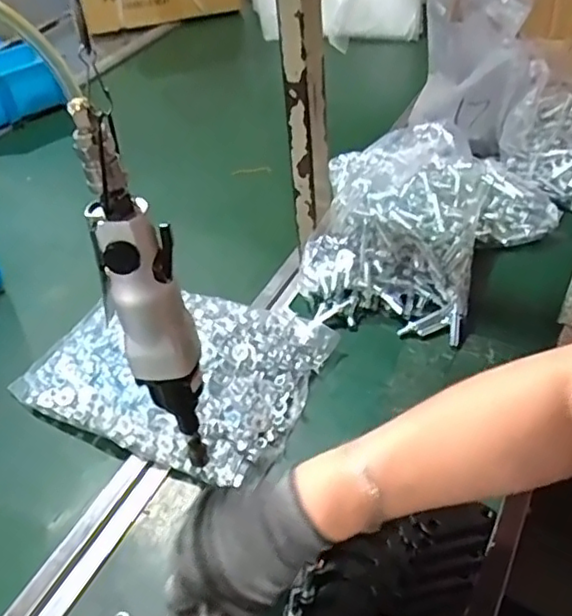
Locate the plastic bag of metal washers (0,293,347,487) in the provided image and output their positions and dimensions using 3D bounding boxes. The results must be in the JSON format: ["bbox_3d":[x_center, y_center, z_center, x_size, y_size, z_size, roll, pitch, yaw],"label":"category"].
[{"bbox_3d":[-0.112,0.049,0.635,0.275,0.040,0.203,15,47,23],"label":"plastic bag of metal washers"}]

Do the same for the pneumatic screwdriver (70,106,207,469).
[{"bbox_3d":[-0.092,0.007,0.444,0.049,0.284,0.045,-2,43,6],"label":"pneumatic screwdriver"}]

